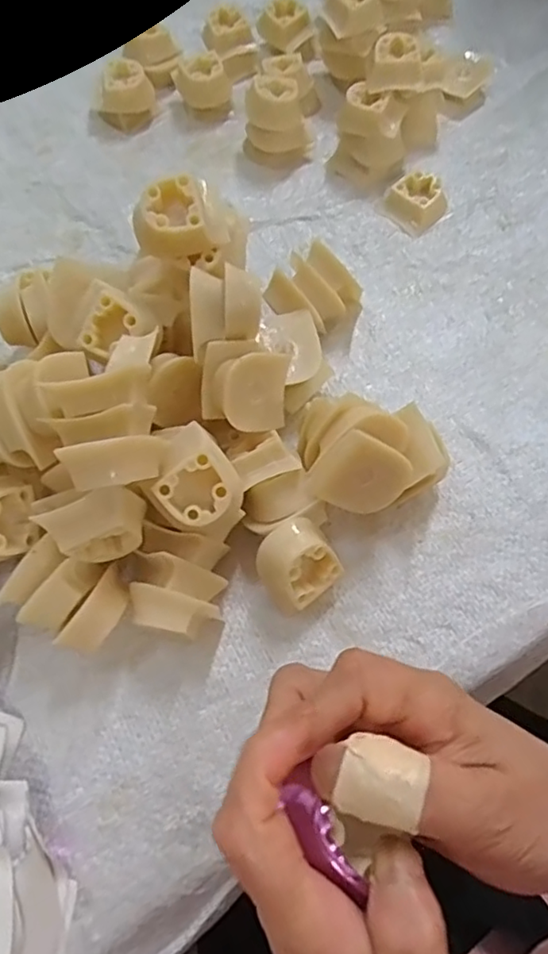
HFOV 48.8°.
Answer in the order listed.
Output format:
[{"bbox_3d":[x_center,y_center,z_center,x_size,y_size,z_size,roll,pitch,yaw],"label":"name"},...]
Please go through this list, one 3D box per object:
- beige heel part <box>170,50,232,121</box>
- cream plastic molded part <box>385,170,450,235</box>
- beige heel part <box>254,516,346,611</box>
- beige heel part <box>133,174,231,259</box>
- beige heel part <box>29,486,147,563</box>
[{"bbox_3d":[-0.055,-0.299,0.463,0.035,0.032,0.038,-20,67,-8],"label":"beige heel part"},{"bbox_3d":[0.099,-0.192,0.418,0.038,0.017,0.039,-35,69,-14],"label":"cream plastic molded part"},{"bbox_3d":[0.012,0.044,0.300,0.037,0.036,0.036,-34,69,-14],"label":"beige heel part"},{"bbox_3d":[-0.049,-0.130,0.311,0.043,0.024,0.036,-26,88,-6],"label":"beige heel part"},{"bbox_3d":[-0.076,0.020,0.266,0.036,0.036,0.021,-24,32,6],"label":"beige heel part"}]

